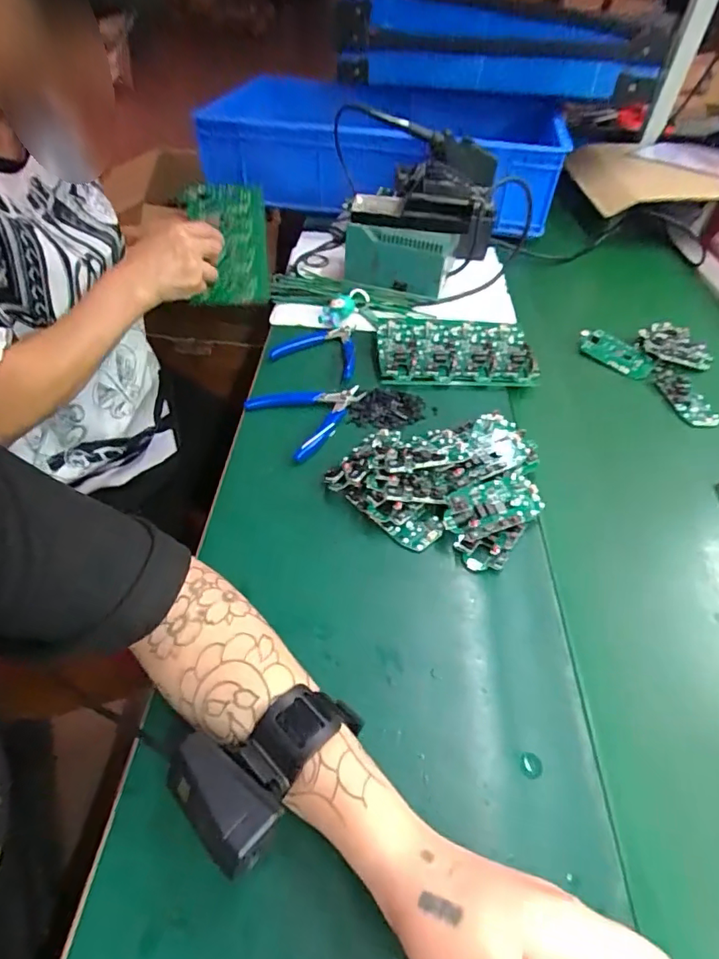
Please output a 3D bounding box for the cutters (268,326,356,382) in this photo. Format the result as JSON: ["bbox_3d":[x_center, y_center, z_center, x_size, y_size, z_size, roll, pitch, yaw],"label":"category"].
[{"bbox_3d":[-0.039,-0.166,0.649,0.113,0.020,0.098,25,49,18],"label":"cutters"}]

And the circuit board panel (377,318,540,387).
[{"bbox_3d":[0.119,-0.157,0.649,0.189,0.028,0.112,1,46,-4],"label":"circuit board panel"}]

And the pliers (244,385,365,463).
[{"bbox_3d":[-0.047,-0.075,0.561,0.112,0.015,0.106,-24,53,-25],"label":"pliers"}]

